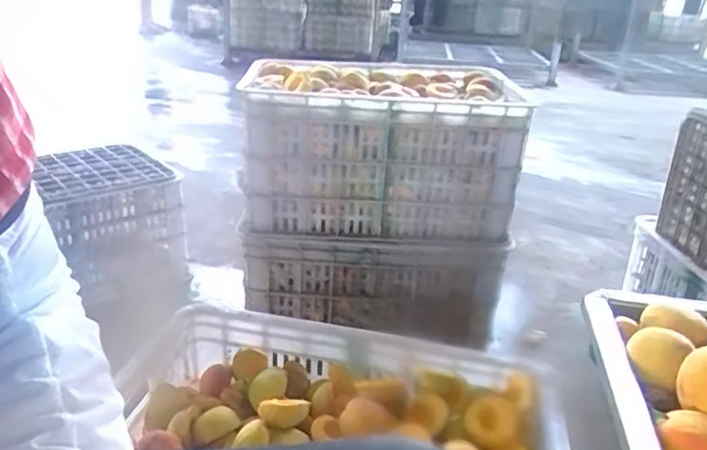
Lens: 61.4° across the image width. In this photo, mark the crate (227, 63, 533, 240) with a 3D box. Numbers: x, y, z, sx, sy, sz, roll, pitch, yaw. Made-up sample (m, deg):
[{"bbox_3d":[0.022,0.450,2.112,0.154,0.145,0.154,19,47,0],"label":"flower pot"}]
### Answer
[{"bbox_3d":[0.054,-0.156,1.197,0.496,0.265,0.315,3,24,0],"label":"crate"}]

